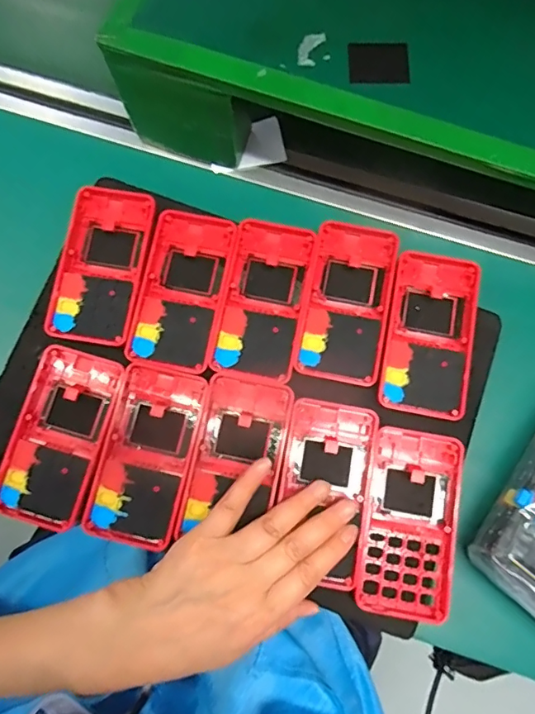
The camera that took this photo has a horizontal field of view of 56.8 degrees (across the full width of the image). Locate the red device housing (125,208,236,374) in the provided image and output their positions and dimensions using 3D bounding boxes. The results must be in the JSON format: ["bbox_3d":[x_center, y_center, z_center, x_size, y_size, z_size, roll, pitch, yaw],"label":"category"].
[{"bbox_3d":[-0.065,-0.053,0.378,0.061,0.011,0.124,11,78,1],"label":"red device housing"}]

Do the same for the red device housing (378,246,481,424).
[{"bbox_3d":[0.122,-0.019,0.370,0.061,0.009,0.124,11,78,1],"label":"red device housing"}]

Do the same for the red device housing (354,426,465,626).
[{"bbox_3d":[0.098,0.113,0.342,0.062,0.014,0.123,11,78,1],"label":"red device housing"}]

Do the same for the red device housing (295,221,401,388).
[{"bbox_3d":[0.061,-0.043,0.376,0.062,0.009,0.123,13,78,1],"label":"red device housing"}]

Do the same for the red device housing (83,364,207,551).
[{"bbox_3d":[-0.086,0.068,0.350,0.061,0.012,0.121,12,78,1],"label":"red device housing"}]

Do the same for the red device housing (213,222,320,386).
[{"bbox_3d":[-0.002,-0.046,0.375,0.059,0.010,0.123,11,78,1],"label":"red device housing"}]

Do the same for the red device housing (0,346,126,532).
[{"bbox_3d":[-0.148,0.057,0.355,0.061,0.019,0.122,16,78,2],"label":"red device housing"}]

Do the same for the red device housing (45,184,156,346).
[{"bbox_3d":[-0.125,-0.072,0.378,0.062,0.014,0.124,8,77,0],"label":"red device housing"}]

